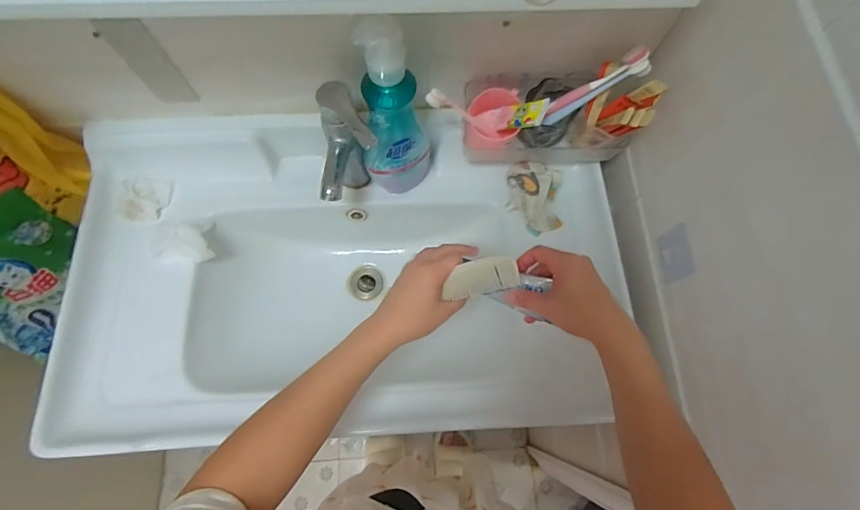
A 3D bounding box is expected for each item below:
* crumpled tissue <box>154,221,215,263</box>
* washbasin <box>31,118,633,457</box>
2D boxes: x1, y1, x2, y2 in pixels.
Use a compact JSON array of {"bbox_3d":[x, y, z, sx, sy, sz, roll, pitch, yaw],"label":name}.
[{"bbox_3d":[-0.382,-0.026,0.637,0.092,0.030,0.071,-2,72,-2],"label":"crumpled tissue"},{"bbox_3d":[-0.122,0.031,0.686,0.802,0.182,0.484,-3,72,-2],"label":"washbasin"}]

